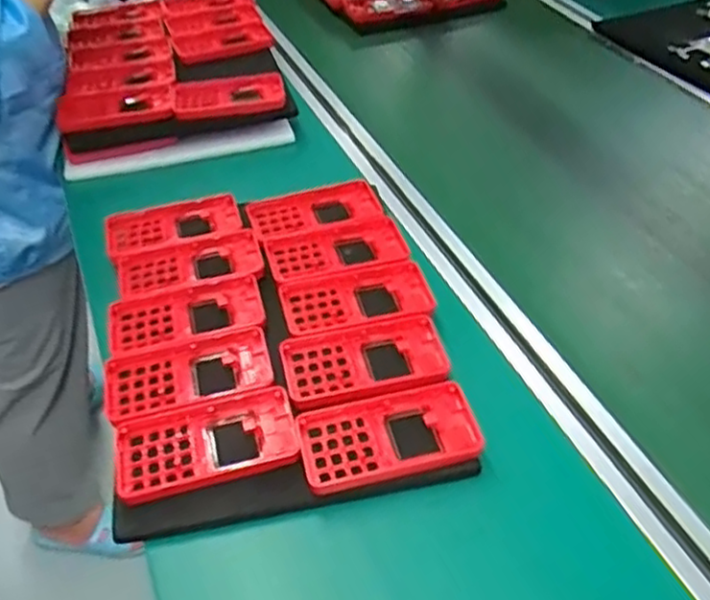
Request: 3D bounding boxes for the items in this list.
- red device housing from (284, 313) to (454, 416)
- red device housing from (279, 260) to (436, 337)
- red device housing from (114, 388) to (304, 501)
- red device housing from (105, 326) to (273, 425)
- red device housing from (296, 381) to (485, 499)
[{"bbox_3d":[0.009,0.046,0.547,0.123,0.010,0.070,-9,44,-8],"label":"red device housing"},{"bbox_3d":[0.004,-0.001,0.594,0.126,0.012,0.066,-8,43,-7],"label":"red device housing"},{"bbox_3d":[-0.103,0.098,0.495,0.122,0.010,0.066,-10,44,-9],"label":"red device housing"},{"bbox_3d":[-0.124,0.057,0.537,0.121,0.010,0.062,-12,44,-12],"label":"red device housing"},{"bbox_3d":[0.024,0.091,0.496,0.123,0.010,0.066,-9,44,-8],"label":"red device housing"}]

